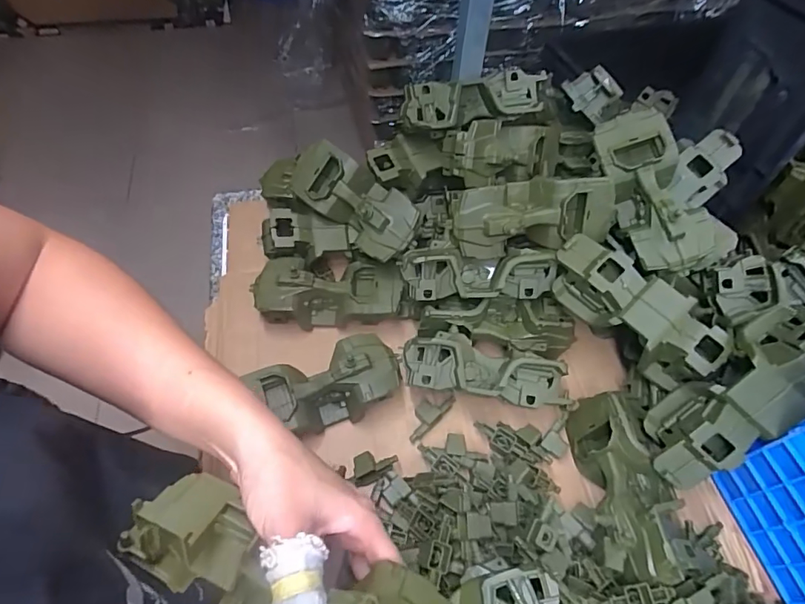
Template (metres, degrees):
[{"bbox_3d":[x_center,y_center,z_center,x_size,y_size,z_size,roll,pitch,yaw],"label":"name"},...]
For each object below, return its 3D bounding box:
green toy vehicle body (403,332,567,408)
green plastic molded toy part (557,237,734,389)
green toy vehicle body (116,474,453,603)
[{"bbox_3d":[0.089,0.069,0.512,0.173,0.043,0.064,9,56,4],"label":"green toy vehicle body"},{"bbox_3d":[0.235,0.008,0.493,0.063,0.061,0.174,-32,63,-21],"label":"green plastic molded toy part"},{"bbox_3d":[-0.058,0.144,0.243,0.179,0.061,0.057,20,58,8],"label":"green toy vehicle body"}]

